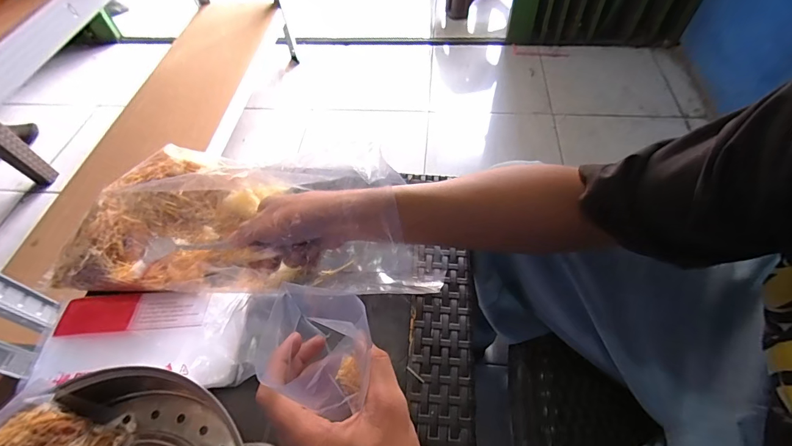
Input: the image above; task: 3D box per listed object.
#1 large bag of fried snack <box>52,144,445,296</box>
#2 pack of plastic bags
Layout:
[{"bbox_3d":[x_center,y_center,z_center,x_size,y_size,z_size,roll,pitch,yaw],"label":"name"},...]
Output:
[{"bbox_3d":[-0.157,-0.005,0.461,0.409,0.055,0.191,5,54,-3],"label":"large bag of fried snack"},{"bbox_3d":[-0.250,0.115,0.395,0.227,0.025,0.094,-2,54,2],"label":"pack of plastic bags"}]

